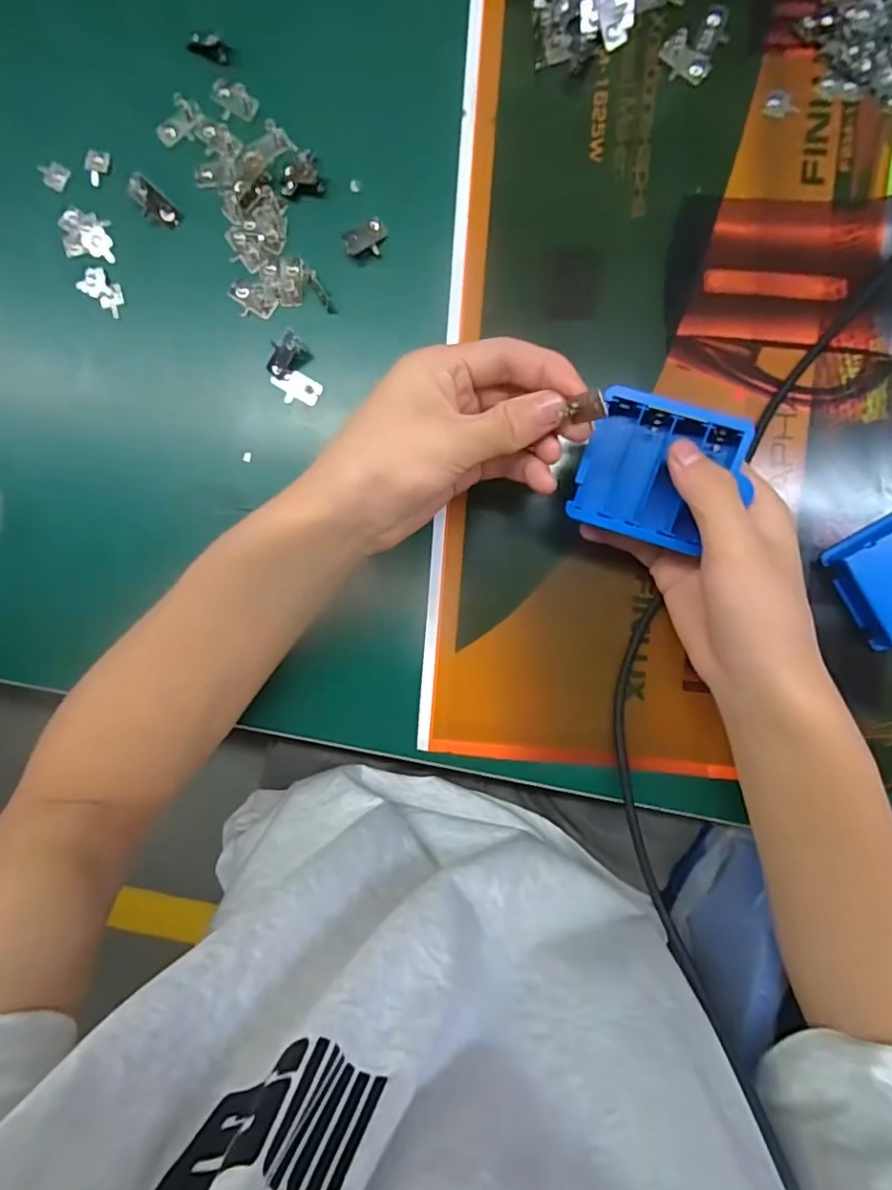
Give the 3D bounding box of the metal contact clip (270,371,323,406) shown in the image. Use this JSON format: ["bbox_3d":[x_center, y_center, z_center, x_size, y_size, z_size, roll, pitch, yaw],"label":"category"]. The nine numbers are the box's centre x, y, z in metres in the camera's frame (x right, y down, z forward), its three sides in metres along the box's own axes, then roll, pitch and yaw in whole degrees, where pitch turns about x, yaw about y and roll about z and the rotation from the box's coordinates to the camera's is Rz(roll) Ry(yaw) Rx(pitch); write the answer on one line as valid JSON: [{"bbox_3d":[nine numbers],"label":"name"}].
[{"bbox_3d":[-0.090,-0.124,0.333,0.029,0.005,0.019,26,94,2],"label":"metal contact clip"}]

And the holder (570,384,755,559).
[{"bbox_3d":[0.102,-0.060,0.266,0.070,0.021,0.063,19,94,22],"label":"holder"}]

